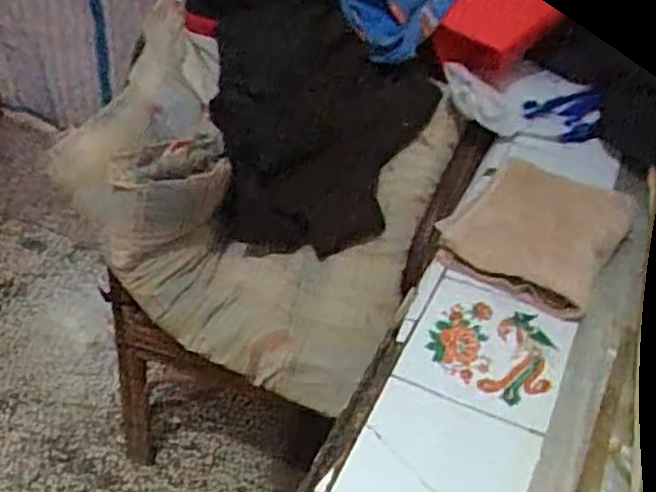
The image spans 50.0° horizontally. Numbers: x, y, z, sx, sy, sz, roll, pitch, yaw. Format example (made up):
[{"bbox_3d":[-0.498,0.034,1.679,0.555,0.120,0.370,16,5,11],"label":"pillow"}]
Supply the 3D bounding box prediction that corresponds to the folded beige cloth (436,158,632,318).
[{"bbox_3d":[0.240,-0.024,0.815,0.174,0.054,0.193,26,44,23],"label":"folded beige cloth"}]

